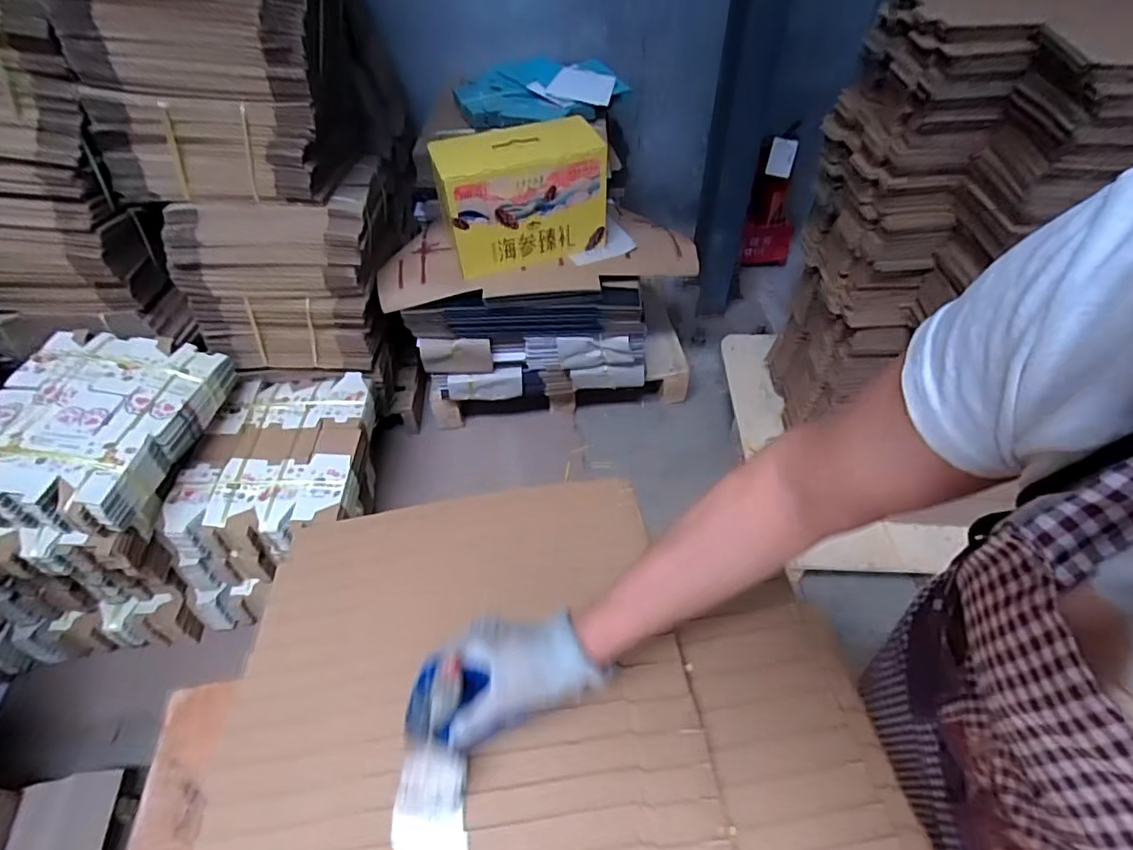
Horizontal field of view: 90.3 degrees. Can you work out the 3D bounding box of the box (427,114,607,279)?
[{"bbox_3d":[-0.105,-0.558,1.393,0.385,0.288,0.170,-15,52,-8],"label":"box"}]

